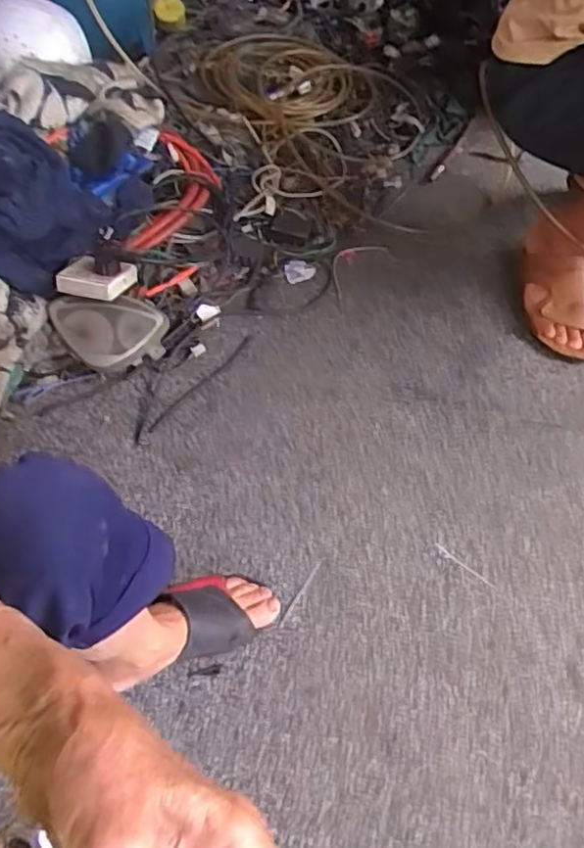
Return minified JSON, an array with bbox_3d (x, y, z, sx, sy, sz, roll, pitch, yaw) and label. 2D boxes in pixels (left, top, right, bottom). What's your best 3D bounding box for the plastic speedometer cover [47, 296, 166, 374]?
[{"bbox_3d":[-0.275,-0.134,0.993,0.173,0.050,0.109,0,89,6],"label":"plastic speedometer cover"}]

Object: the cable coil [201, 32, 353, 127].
[{"bbox_3d":[-0.030,-0.723,1.376,0.292,0.046,0.403,-21,59,-13],"label":"cable coil"}]

